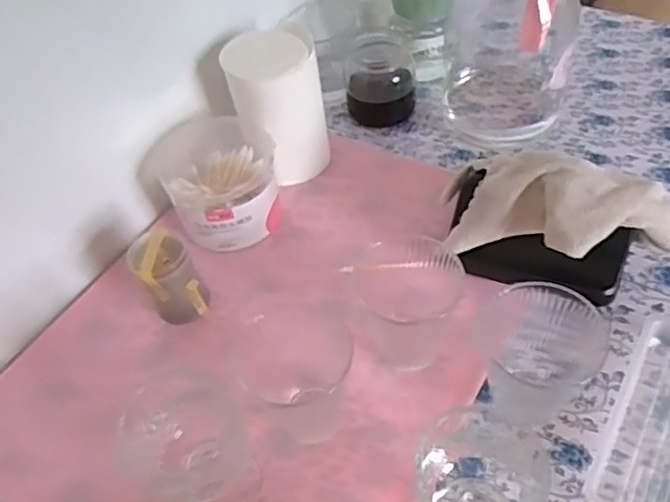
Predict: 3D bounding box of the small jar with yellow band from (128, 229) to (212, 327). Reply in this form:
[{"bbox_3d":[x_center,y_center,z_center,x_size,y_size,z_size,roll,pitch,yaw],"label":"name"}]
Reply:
[{"bbox_3d":[-0.134,0.022,0.502,0.048,0.077,0.042,-25,52,-12],"label":"small jar with yellow band"}]

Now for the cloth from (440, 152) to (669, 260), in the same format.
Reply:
[{"bbox_3d":[0.175,-0.030,0.464,0.174,0.073,0.091,9,53,16],"label":"cloth"}]

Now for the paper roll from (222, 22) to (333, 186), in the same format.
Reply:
[{"bbox_3d":[-0.051,-0.132,0.581,0.082,0.133,0.089,-4,51,5],"label":"paper roll"}]

